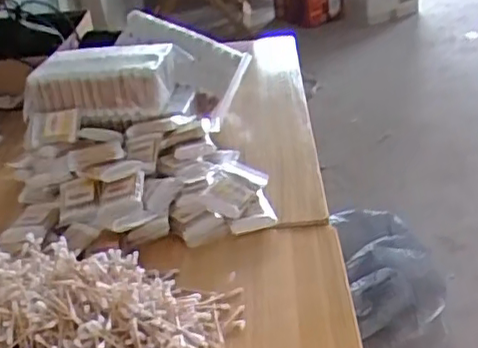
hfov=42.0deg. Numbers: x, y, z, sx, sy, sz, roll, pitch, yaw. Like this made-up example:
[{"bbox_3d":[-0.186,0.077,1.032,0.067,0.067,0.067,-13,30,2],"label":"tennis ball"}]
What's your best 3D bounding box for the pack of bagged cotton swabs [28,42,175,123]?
[{"bbox_3d":[-0.223,-0.145,0.981,0.241,0.097,0.088,-7,30,-6],"label":"pack of bagged cotton swabs"}]

